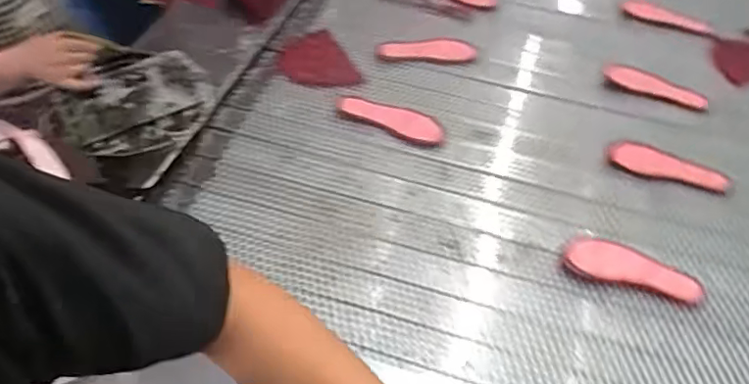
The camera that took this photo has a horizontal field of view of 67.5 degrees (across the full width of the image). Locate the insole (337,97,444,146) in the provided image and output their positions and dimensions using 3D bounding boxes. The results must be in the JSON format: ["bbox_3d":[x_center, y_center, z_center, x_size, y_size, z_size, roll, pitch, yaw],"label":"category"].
[{"bbox_3d":[0.031,-0.149,1.119,0.221,0.014,0.073,19,54,12],"label":"insole"}]

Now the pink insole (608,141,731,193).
[{"bbox_3d":[0.543,-0.045,1.032,0.208,0.010,0.067,23,55,14],"label":"pink insole"}]

